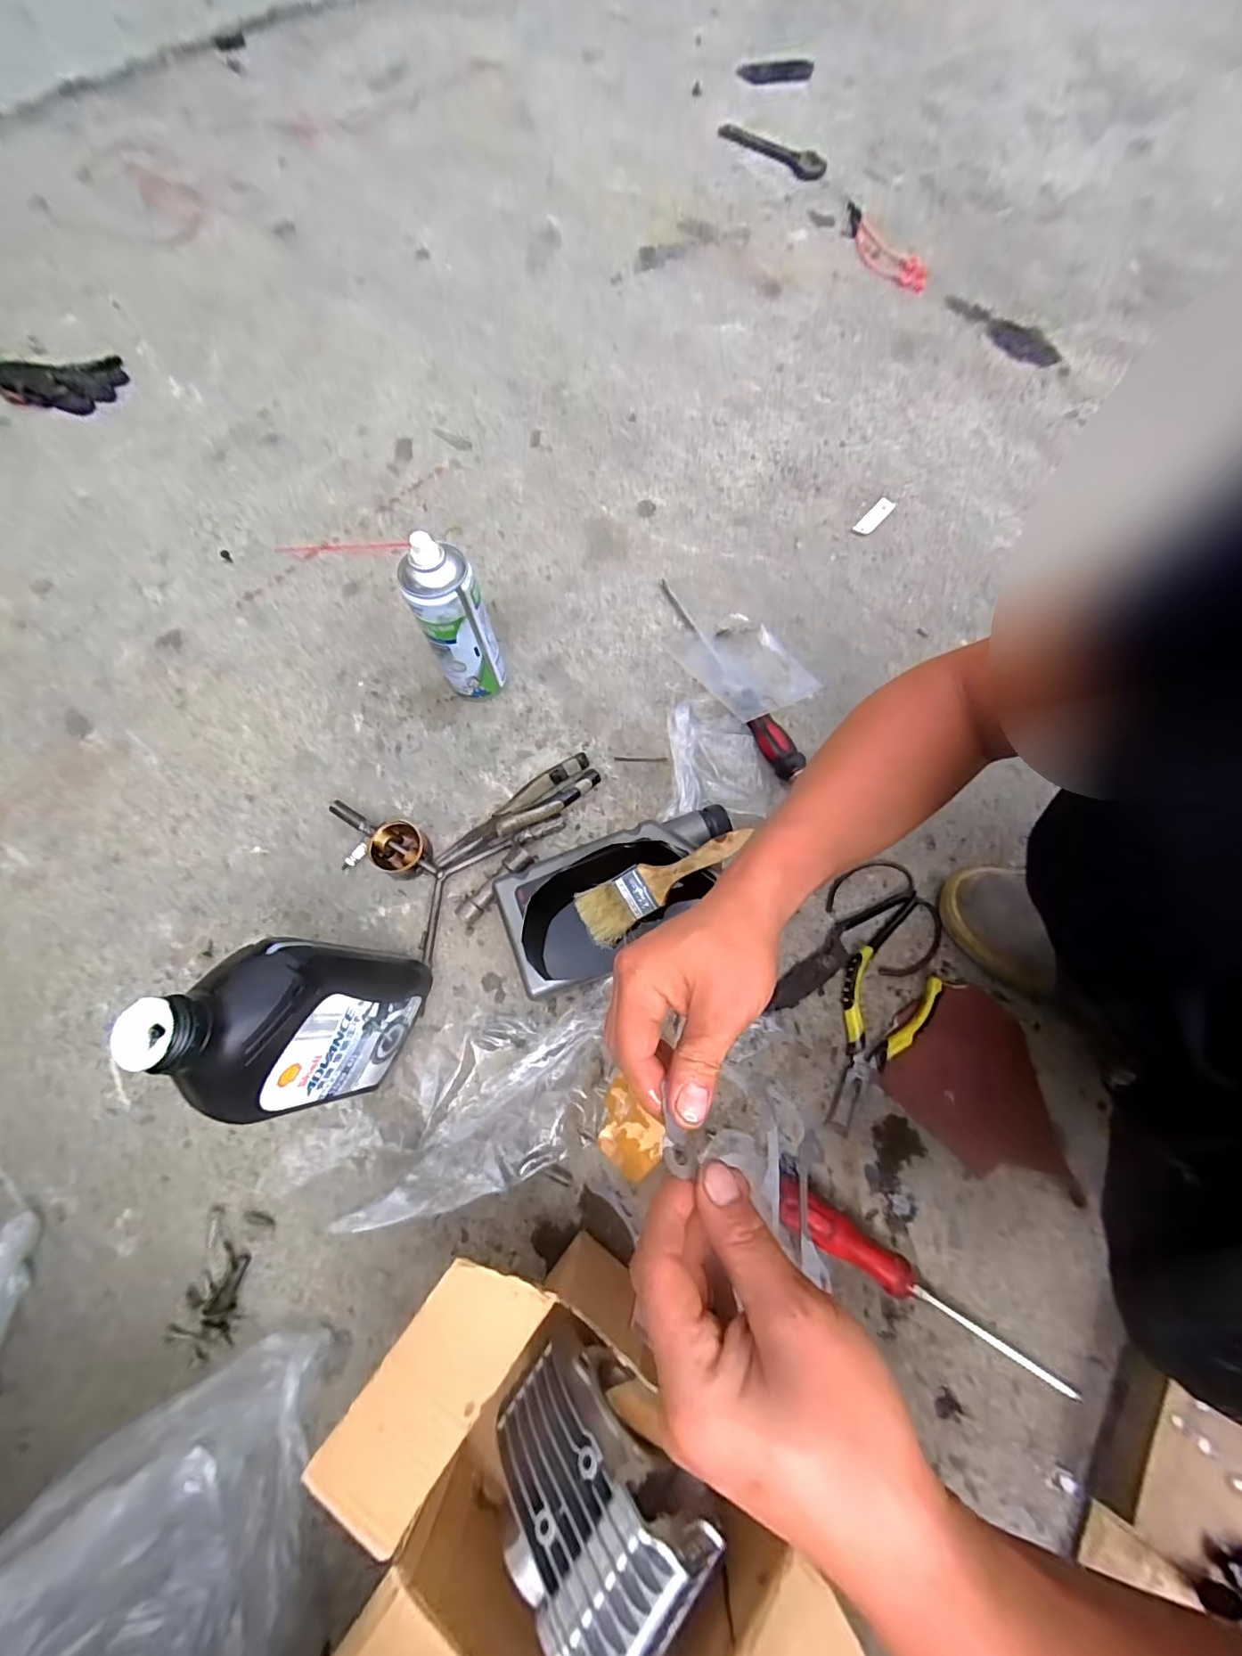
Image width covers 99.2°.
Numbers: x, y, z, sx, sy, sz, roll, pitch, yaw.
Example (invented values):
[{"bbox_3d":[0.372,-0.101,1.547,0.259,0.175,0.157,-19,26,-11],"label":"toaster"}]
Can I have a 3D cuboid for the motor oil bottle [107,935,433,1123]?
[{"bbox_3d":[-0.224,0.141,0.383,0.072,0.223,0.120,26,72,11],"label":"motor oil bottle"}]

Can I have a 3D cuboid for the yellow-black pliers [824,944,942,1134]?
[{"bbox_3d":[0.220,0.191,0.467,0.076,0.022,0.154,25,73,9],"label":"yellow-black pliers"}]

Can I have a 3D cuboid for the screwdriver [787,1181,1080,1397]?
[{"bbox_3d":[0.228,0.352,0.403,0.239,0.035,0.029,31,74,11],"label":"screwdriver"}]

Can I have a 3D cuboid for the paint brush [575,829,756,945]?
[{"bbox_3d":[0.038,0.047,0.475,0.168,0.019,0.050,-31,71,16],"label":"paint brush"}]

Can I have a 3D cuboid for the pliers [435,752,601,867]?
[{"bbox_3d":[-0.107,-0.021,0.541,0.177,0.032,0.050,-25,72,-7],"label":"pliers"}]

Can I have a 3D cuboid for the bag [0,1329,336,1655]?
[{"bbox_3d":[-0.273,0.458,0.294,0.127,0.185,0.191,-13,71,-3],"label":"bag"}]

